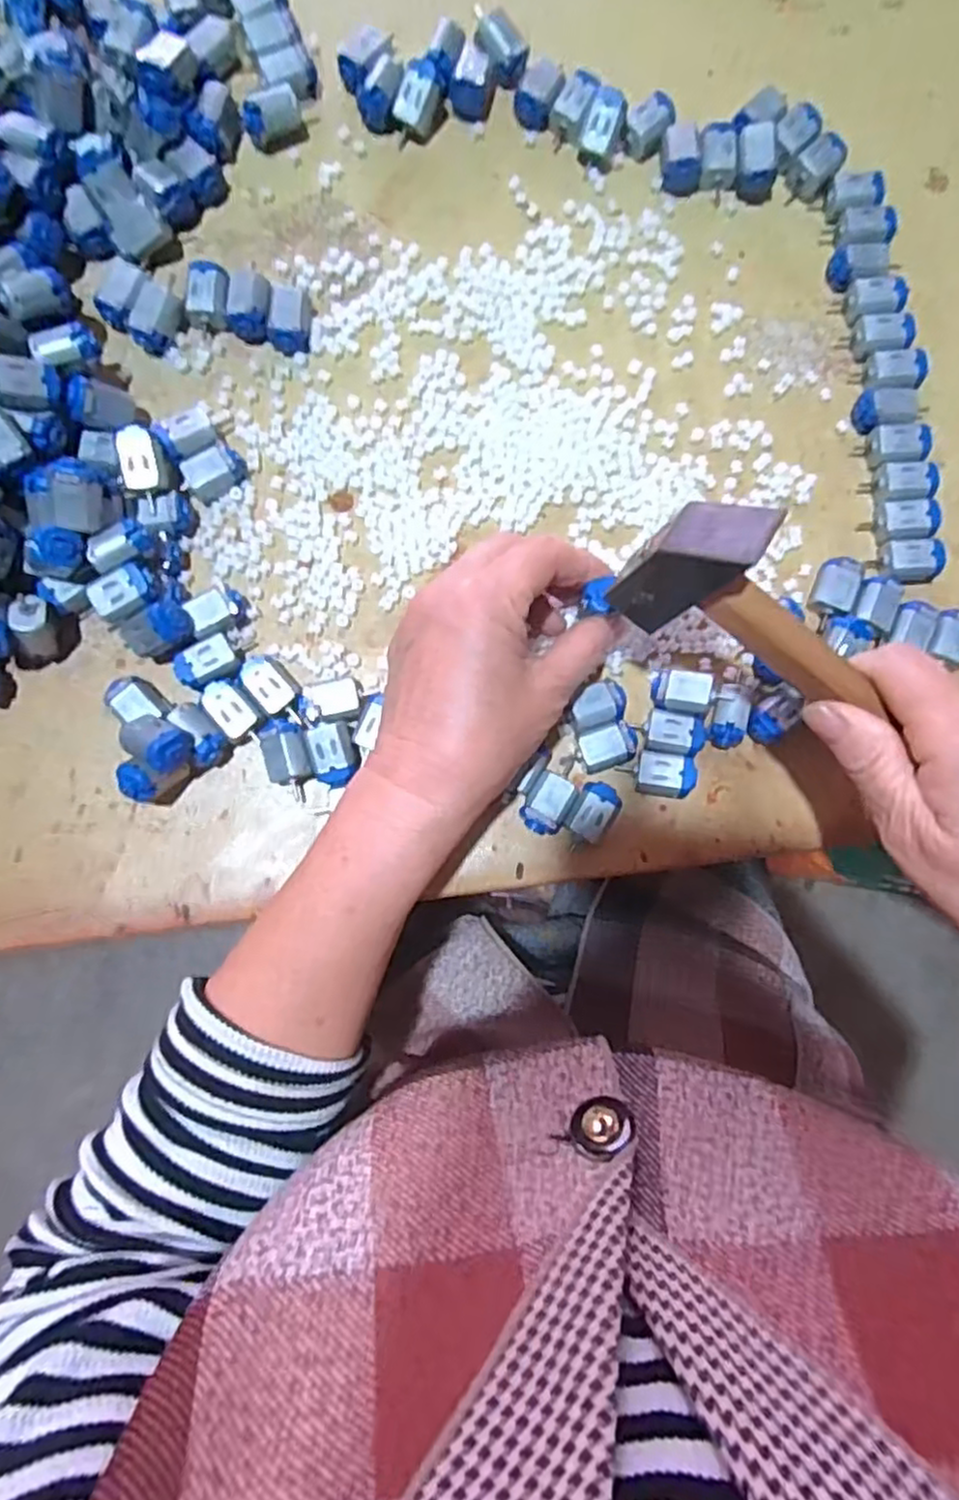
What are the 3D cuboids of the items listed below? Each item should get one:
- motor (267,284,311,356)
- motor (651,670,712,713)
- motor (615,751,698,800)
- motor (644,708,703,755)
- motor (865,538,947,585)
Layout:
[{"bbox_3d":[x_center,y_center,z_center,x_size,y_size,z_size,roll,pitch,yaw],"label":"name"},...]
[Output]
[{"bbox_3d":[-0.093,-0.209,0.352,0.019,0.015,0.030,2,84,-3],"label":"motor"},{"bbox_3d":[0.094,-0.027,0.341,0.025,0.020,0.018,8,83,-3],"label":"motor"},{"bbox_3d":[0.082,0.012,0.338,0.034,0.015,0.020,9,83,-2],"label":"motor"},{"bbox_3d":[0.091,-0.006,0.342,0.025,0.016,0.019,16,83,-1],"label":"motor"},{"bbox_3d":[0.209,-0.091,0.354,0.030,0.016,0.022,2,84,-3],"label":"motor"}]

